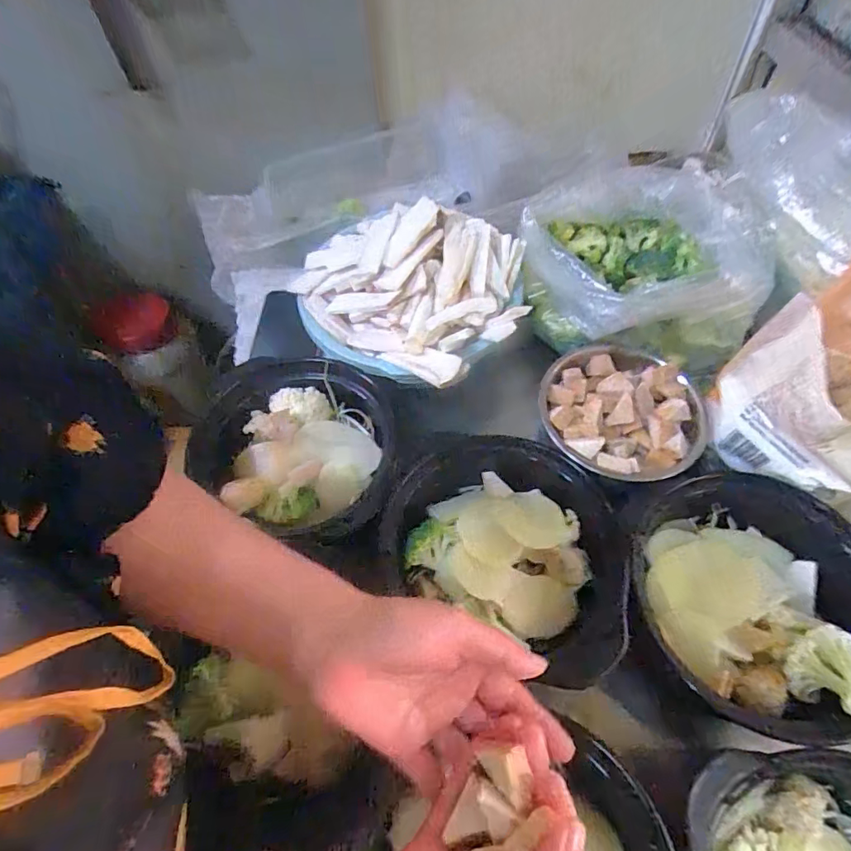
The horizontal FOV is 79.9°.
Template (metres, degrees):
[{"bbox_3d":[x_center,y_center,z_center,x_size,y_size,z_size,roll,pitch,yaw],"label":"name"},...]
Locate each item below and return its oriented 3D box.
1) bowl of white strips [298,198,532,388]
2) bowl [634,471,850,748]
[{"bbox_3d":[-0.016,-0.135,0.497,0.237,0.091,0.186,26,62,18],"label":"bowl of white strips"},{"bbox_3d":[0.254,0.128,0.378,0.169,0.053,0.180,-1,57,2],"label":"bowl"}]

